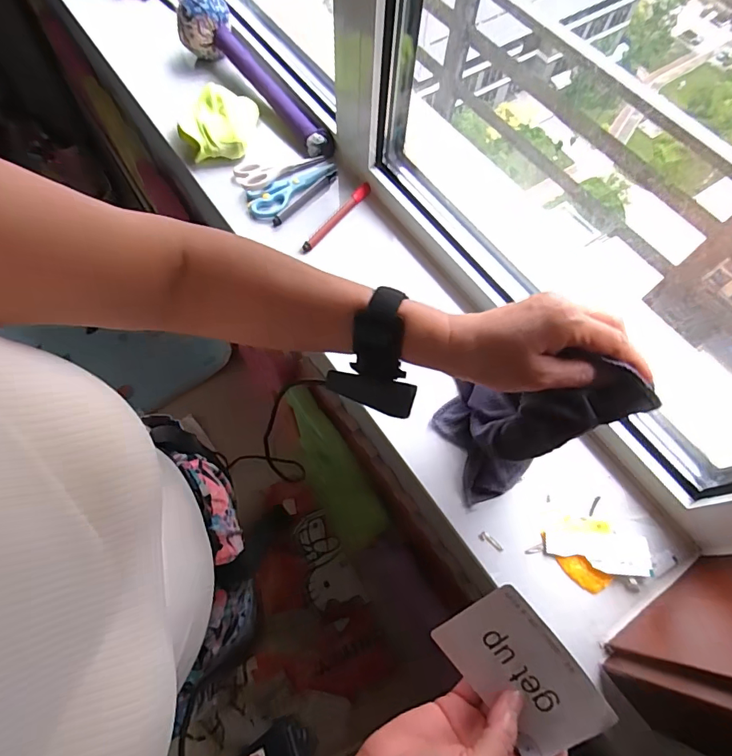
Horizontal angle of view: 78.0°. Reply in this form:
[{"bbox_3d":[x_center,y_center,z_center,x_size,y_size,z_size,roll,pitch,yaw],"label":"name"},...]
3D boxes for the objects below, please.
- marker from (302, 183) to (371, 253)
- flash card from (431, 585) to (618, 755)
[{"bbox_3d":[-0.036,-0.206,0.579,0.014,0.015,0.128,35,71,13],"label":"marker"},{"bbox_3d":[0.101,0.194,0.299,0.068,0.009,0.101,-42,80,11],"label":"flash card"}]

